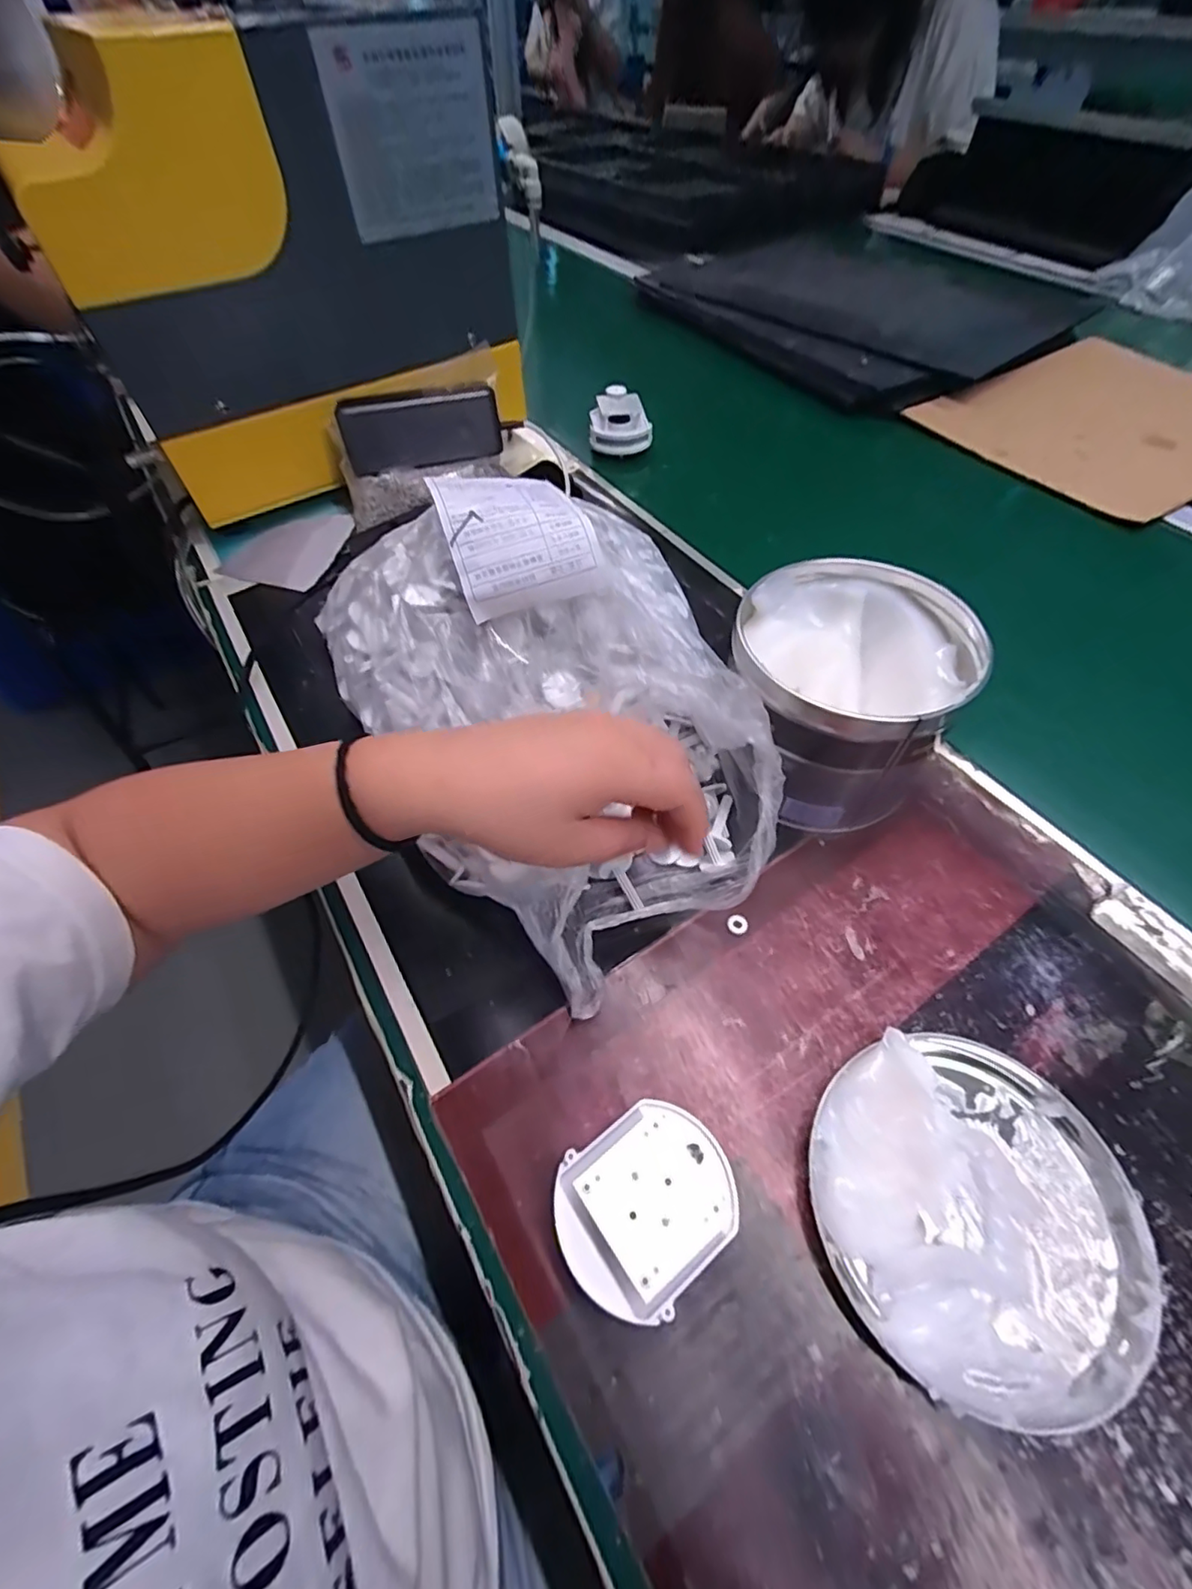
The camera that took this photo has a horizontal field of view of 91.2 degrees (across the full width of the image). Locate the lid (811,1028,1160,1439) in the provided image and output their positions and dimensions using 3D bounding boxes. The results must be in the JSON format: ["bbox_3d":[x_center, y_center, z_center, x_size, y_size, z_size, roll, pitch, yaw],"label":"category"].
[{"bbox_3d":[0.156,0.167,0.240,0.124,0.022,0.128,36,63,23],"label":"lid"}]

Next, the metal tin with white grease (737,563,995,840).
[{"bbox_3d":[0.147,-0.057,0.346,0.115,0.097,0.124,0,55,1],"label":"metal tin with white grease"}]

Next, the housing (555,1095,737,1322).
[{"bbox_3d":[0.020,0.164,0.234,0.068,0.044,0.058,-26,59,-16],"label":"housing"}]

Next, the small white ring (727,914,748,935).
[{"bbox_3d":[0.078,0.071,0.320,0.010,0.004,0.010,0,57,0],"label":"small white ring"}]

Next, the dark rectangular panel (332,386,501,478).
[{"bbox_3d":[-0.145,-0.305,0.489,0.128,0.050,0.028,-14,56,-9],"label":"dark rectangular panel"}]

